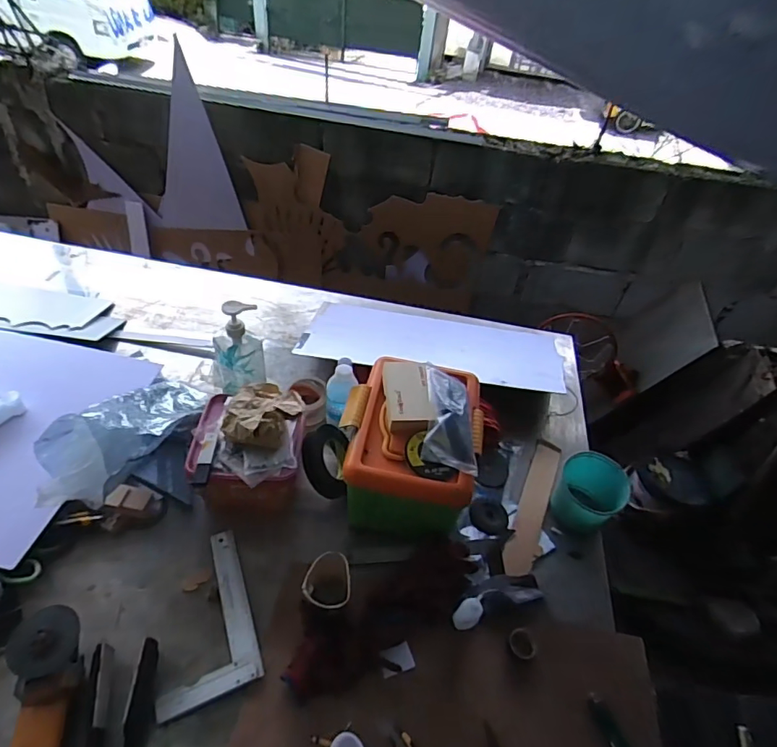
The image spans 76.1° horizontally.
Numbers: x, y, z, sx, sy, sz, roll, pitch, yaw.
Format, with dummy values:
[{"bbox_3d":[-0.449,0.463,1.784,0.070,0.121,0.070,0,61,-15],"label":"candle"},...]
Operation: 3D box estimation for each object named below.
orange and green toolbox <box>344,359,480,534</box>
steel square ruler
[{"bbox_3d":[0.036,0.140,0.918,0.245,0.173,0.270,11,44,3],"label":"orange and green toolbox"},{"bbox_3d":[-0.294,0.371,0.774,0.143,0.015,0.249,-13,48,-20],"label":"steel square ruler"}]

